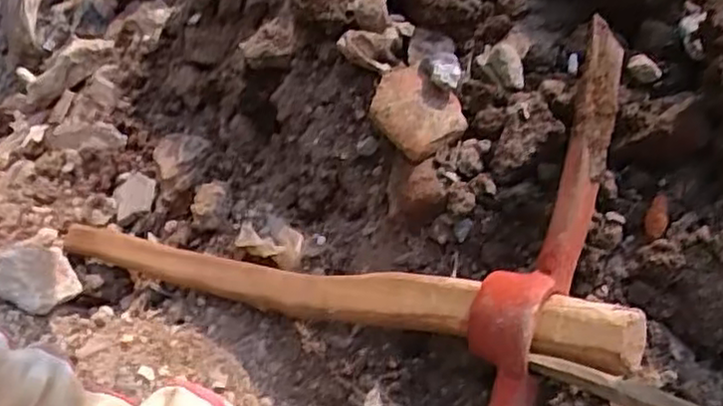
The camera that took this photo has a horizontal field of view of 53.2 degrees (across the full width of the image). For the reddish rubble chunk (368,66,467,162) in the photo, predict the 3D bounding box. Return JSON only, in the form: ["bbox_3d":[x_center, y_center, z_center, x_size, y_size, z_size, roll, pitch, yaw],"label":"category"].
[{"bbox_3d":[0.045,-0.081,0.630,0.064,0.032,0.087,-31,43,-29],"label":"reddish rubble chunk"}]

